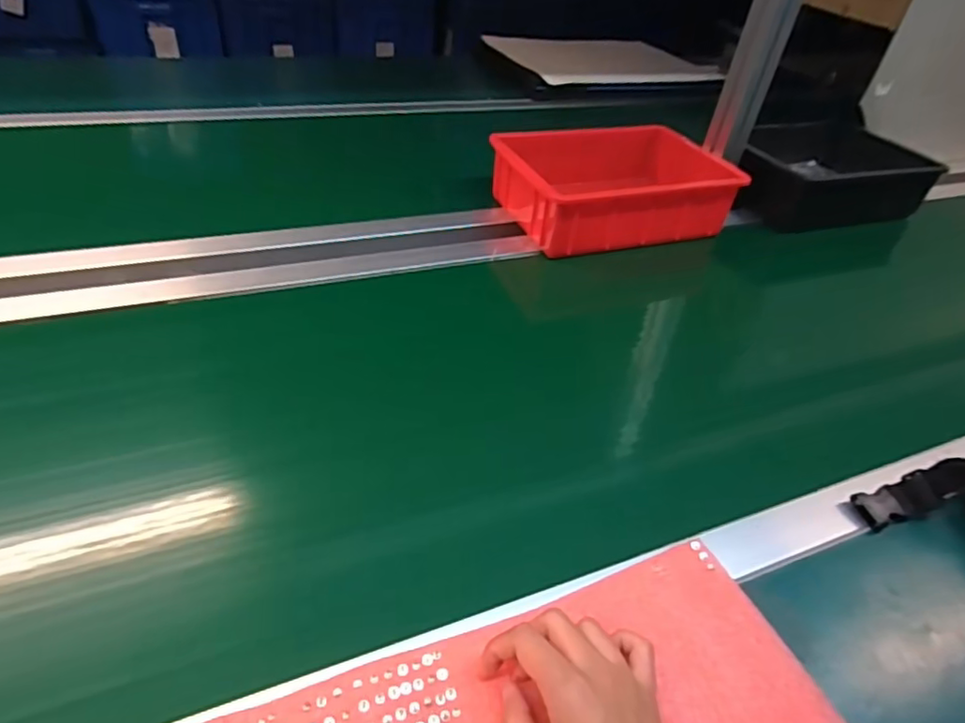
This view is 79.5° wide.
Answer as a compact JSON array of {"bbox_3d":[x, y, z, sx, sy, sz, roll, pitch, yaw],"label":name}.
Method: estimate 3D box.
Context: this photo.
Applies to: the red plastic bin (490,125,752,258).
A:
[{"bbox_3d":[0.177,-0.255,0.808,0.288,0.070,0.219,-13,44,-22],"label":"red plastic bin"}]

